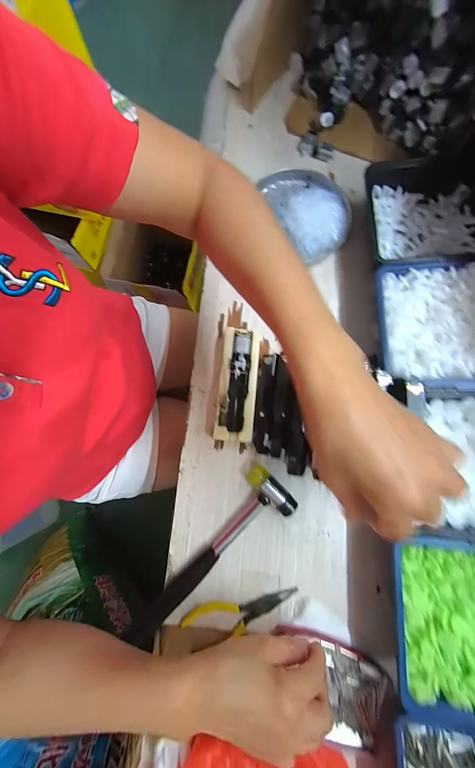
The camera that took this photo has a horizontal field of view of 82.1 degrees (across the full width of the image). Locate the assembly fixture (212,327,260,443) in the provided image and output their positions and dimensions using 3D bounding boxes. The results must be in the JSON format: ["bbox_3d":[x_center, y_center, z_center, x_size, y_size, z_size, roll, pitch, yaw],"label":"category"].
[{"bbox_3d":[0.000,0.001,0.336,0.045,0.029,0.135,5,79,2],"label":"assembly fixture"}]

